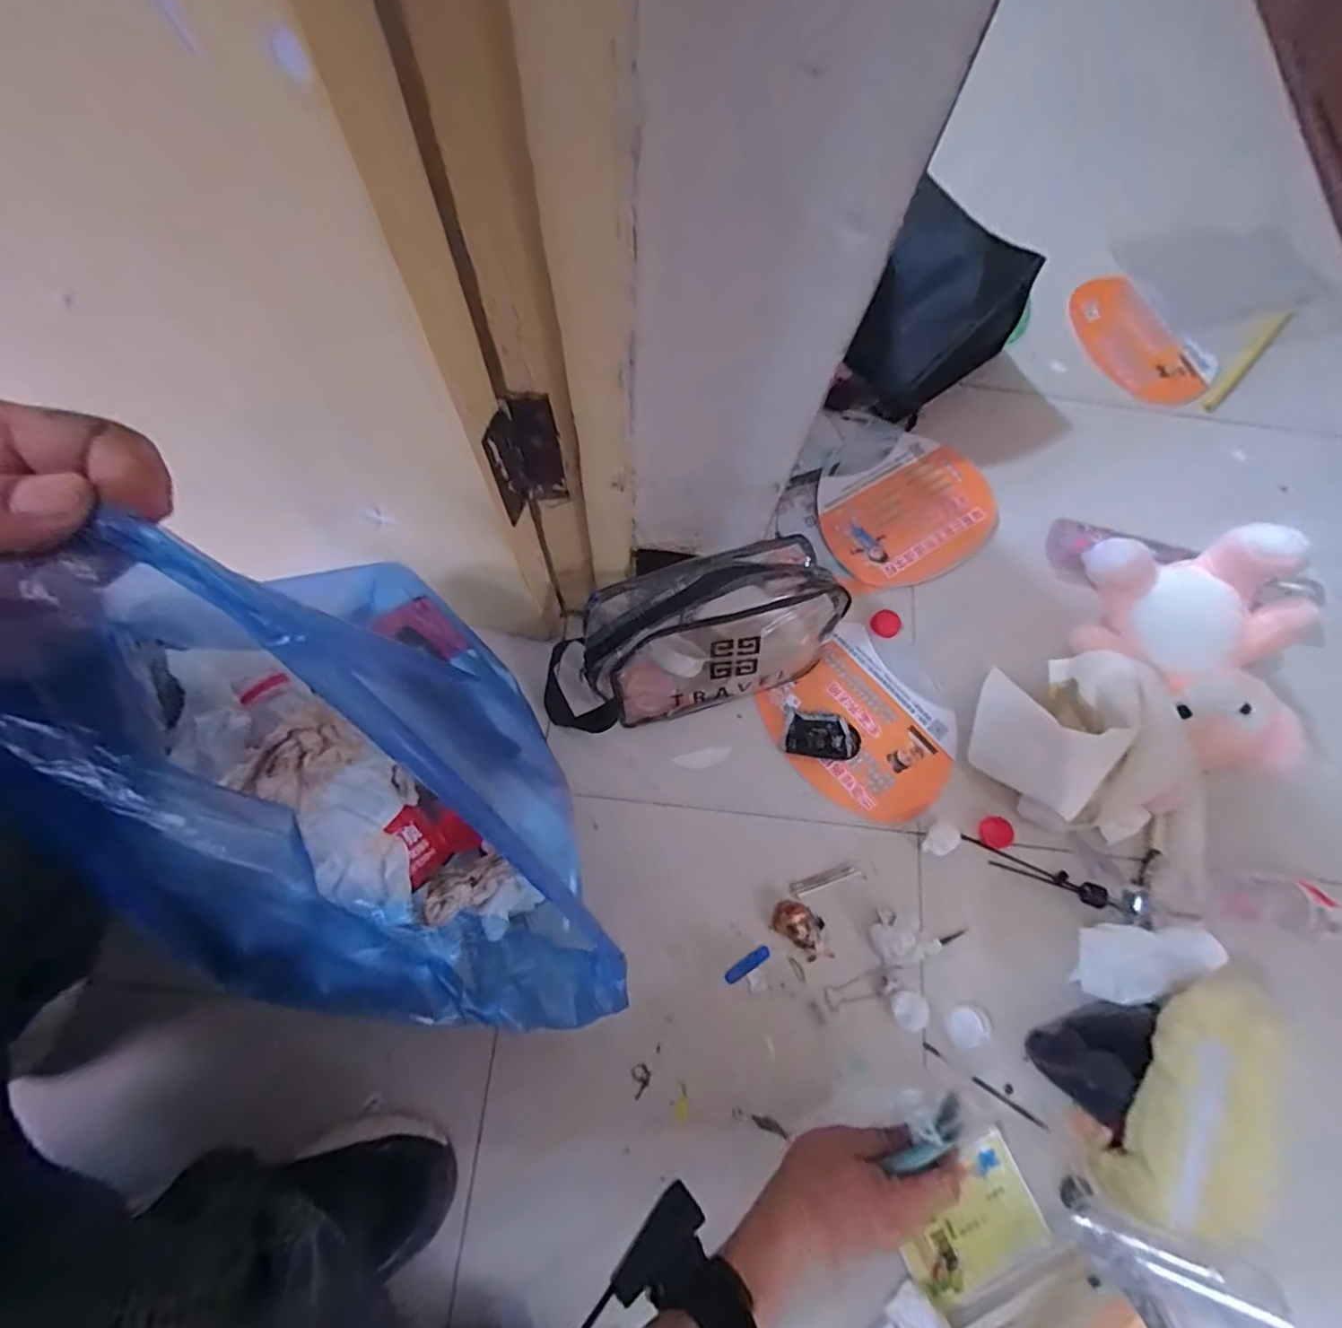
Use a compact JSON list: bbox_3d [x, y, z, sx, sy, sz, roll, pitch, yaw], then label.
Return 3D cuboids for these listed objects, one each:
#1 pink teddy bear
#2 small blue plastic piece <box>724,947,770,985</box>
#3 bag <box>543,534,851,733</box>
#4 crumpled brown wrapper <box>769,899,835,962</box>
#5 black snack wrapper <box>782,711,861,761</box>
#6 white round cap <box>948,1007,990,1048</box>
[{"bbox_3d":[0.508,-0.008,0.562,0.140,0.129,0.242,-5,73,-6],"label":"pink teddy bear"},{"bbox_3d":[0.071,0.280,0.554,0.048,0.004,0.012,-30,77,-13],"label":"small blue plastic piece"},{"bbox_3d":[0.016,-0.018,0.580,0.284,0.143,0.107,-19,75,-10],"label":"bag"},{"bbox_3d":[0.125,0.249,0.555,0.063,0.021,0.035,40,74,8],"label":"crumpled brown wrapper"},{"bbox_3d":[0.156,0.074,0.615,0.078,0.009,0.047,10,72,-1],"label":"black snack wrapper"},{"bbox_3d":[0.267,0.327,0.539,0.032,0.012,0.031,1,72,-4],"label":"white round cap"}]

